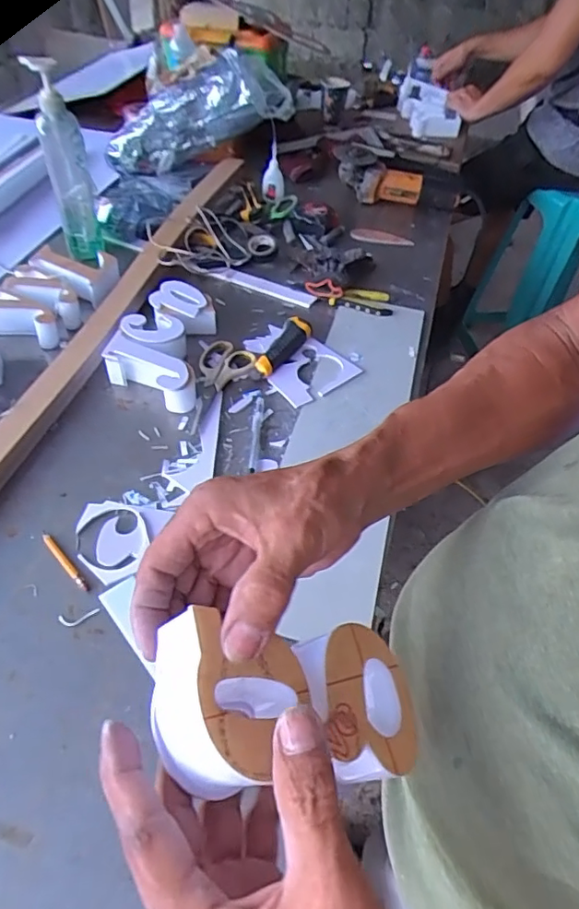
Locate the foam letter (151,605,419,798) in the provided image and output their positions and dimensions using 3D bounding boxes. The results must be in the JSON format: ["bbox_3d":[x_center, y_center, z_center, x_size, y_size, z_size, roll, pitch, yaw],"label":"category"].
[{"bbox_3d":[0.002,0.119,0.266,0.124,0.053,0.068,11,45,-21],"label":"foam letter"}]

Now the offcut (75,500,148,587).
[{"bbox_3d":[-0.189,0.089,0.589,0.072,0.011,0.097,-18,52,-19],"label":"offcut"}]

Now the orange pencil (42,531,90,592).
[{"bbox_3d":[-0.233,0.110,0.570,0.008,0.005,0.088,-34,58,-29],"label":"orange pencil"}]

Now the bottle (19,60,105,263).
[{"bbox_3d":[-0.346,-0.448,0.865,0.061,0.279,0.065,-11,50,-14],"label":"bottle"}]

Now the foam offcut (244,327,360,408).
[{"bbox_3d":[0.009,-0.138,0.813,0.122,0.013,0.158,-31,58,-27],"label":"foam offcut"}]

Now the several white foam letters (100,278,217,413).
[{"bbox_3d":[-0.180,-0.163,0.793,0.127,0.049,0.242,5,48,1],"label":"several white foam letters"}]

